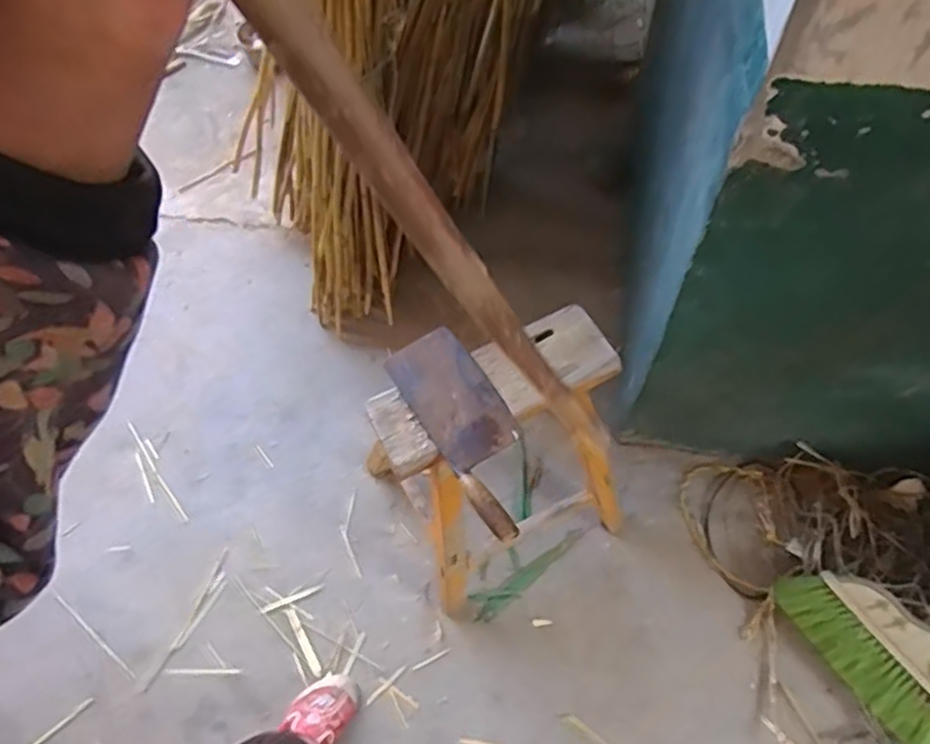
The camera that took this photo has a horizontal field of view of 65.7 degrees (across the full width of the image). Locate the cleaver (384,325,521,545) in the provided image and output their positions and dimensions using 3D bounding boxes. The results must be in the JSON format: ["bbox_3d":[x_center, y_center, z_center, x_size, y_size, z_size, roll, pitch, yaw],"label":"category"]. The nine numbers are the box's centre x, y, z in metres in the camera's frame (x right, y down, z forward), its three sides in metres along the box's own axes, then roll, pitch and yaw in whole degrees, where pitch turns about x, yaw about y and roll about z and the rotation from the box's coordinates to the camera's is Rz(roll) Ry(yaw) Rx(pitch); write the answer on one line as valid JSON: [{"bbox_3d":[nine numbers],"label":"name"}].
[{"bbox_3d":[0.010,0.074,0.967,0.110,0.021,0.299,-29,68,-15],"label":"cleaver"}]

